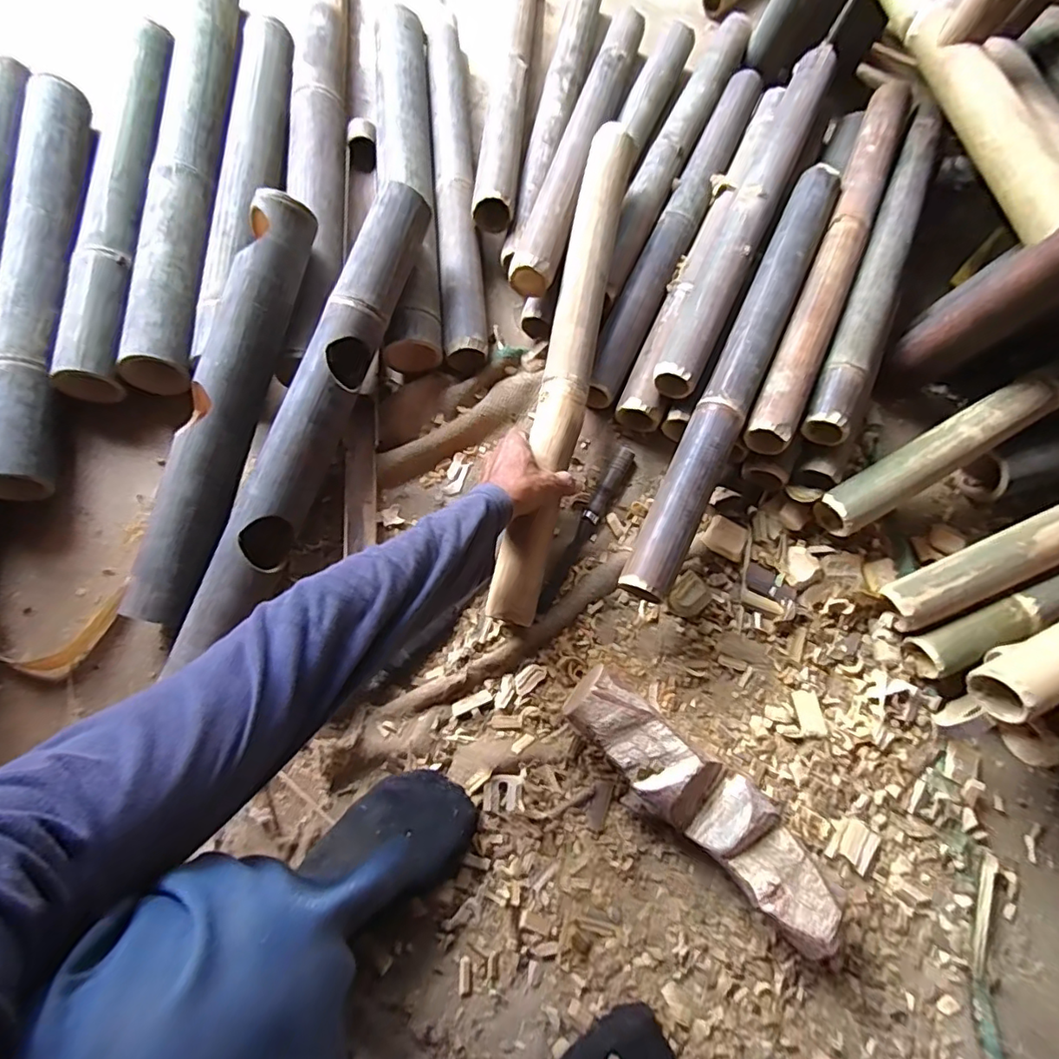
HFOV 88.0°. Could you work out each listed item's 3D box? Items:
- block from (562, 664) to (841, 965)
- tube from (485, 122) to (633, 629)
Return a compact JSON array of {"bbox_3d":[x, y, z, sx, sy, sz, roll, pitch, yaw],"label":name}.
[{"bbox_3d":[0.174,0.276,0.569,0.323,0.065,0.085,40,74,10],"label":"block"},{"bbox_3d":[0.045,-0.205,0.671,0.061,0.064,0.640,12,80,2],"label":"tube"}]

